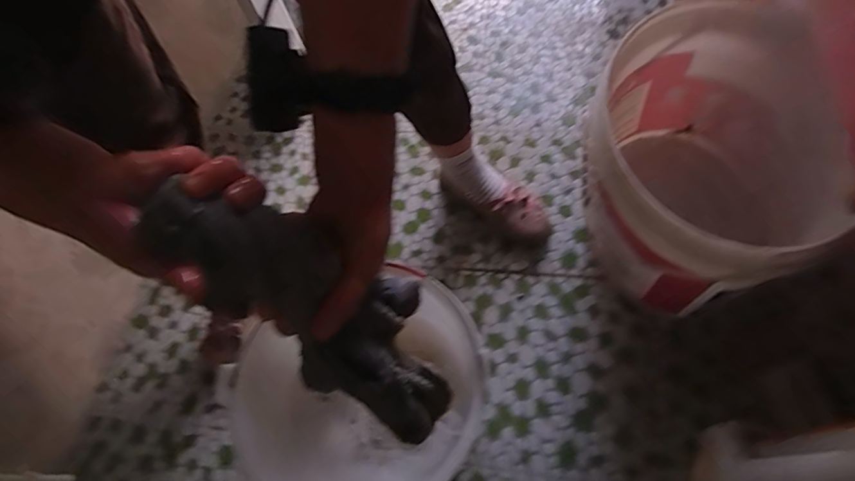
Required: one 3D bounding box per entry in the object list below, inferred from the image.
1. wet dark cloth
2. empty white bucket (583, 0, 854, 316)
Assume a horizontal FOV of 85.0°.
[{"bbox_3d":[-0.065,0.050,0.331,0.261,0.062,0.091,44,72,-22],"label":"wet dark cloth"},{"bbox_3d":[0.391,-0.103,0.681,0.355,0.287,0.345,-4,62,7],"label":"empty white bucket"}]

